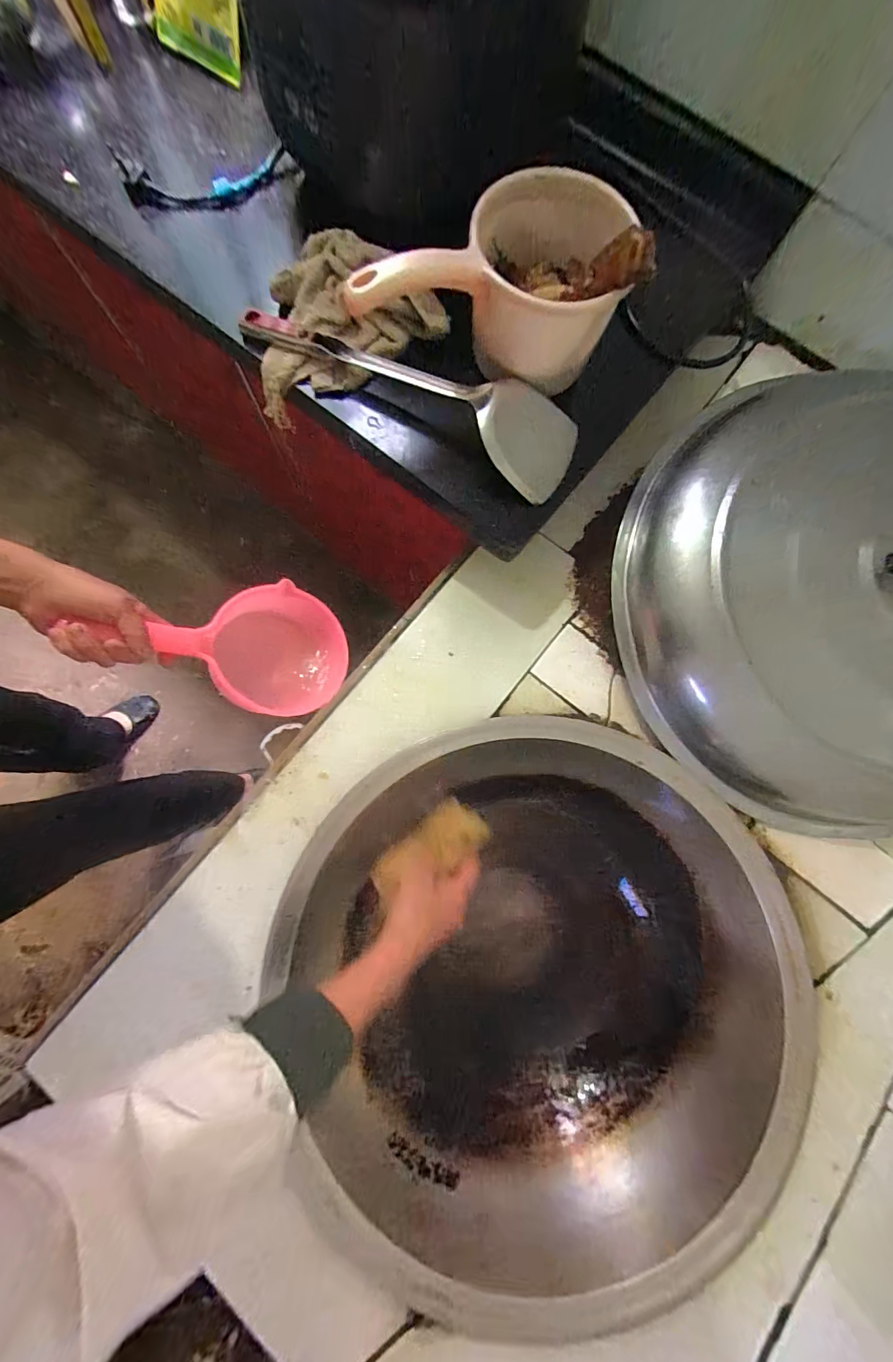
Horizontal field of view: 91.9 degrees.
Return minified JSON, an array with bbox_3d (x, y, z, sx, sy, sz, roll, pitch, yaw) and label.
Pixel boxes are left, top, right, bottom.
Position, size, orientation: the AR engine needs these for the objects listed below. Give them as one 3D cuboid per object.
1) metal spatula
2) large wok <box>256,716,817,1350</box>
[{"bbox_3d":[-0.047,-0.305,0.475,0.383,0.065,0.109,21,79,2],"label":"metal spatula"},{"bbox_3d":[0.109,0.339,0.528,0.523,0.180,0.553,-2,78,-1],"label":"large wok"}]

